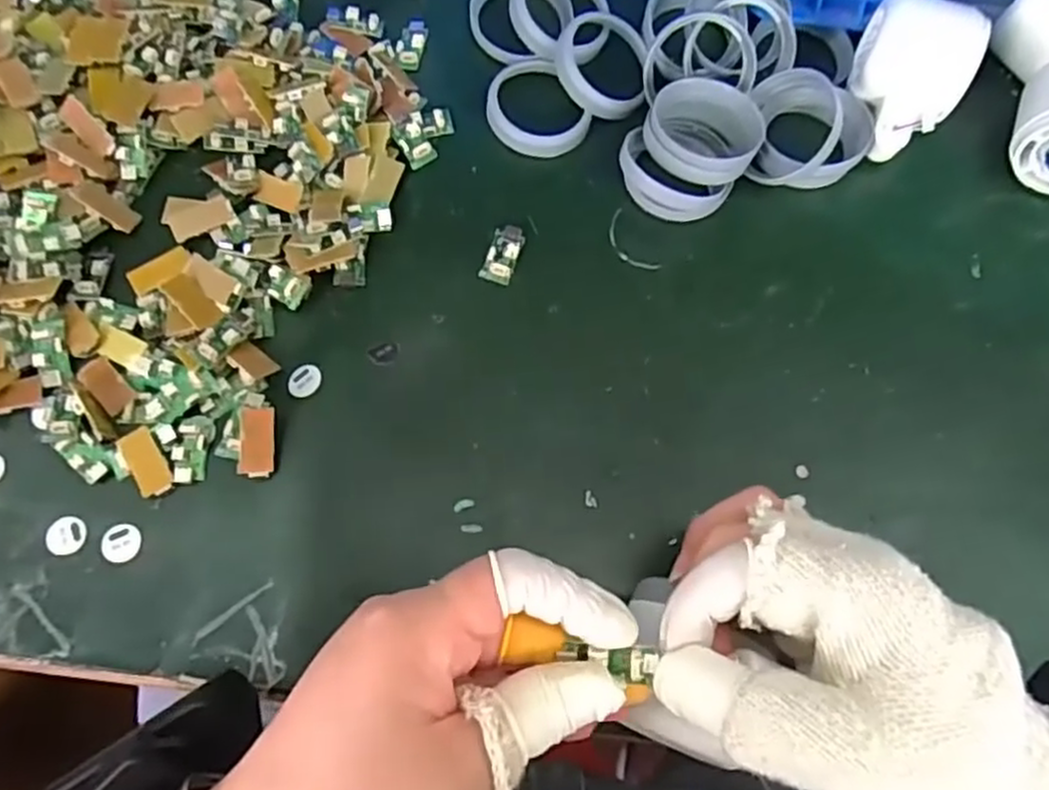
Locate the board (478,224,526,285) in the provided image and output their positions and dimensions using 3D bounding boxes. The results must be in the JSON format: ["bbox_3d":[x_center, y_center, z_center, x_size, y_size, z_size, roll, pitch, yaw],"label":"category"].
[{"bbox_3d":[-0.011,-0.076,0.381,0.016,0.004,0.035,18,73,4],"label":"board"}]

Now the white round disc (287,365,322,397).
[{"bbox_3d":[-0.106,-0.008,0.348,0.016,0.004,0.017,0,72,-1],"label":"white round disc"}]

